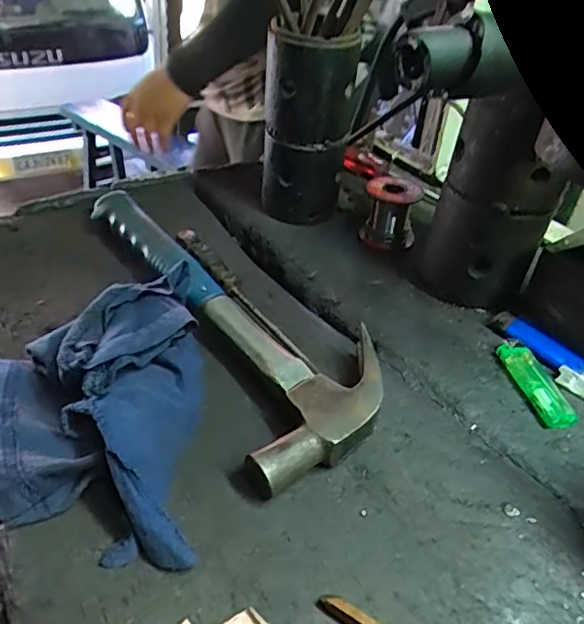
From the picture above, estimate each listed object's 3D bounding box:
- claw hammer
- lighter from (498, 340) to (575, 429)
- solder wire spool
[{"bbox_3d":[-0.055,-0.014,0.437,0.115,0.036,0.332,-18,43,-28],"label":"claw hammer"},{"bbox_3d":[0.172,0.050,0.397,0.024,0.013,0.074,-5,39,-14],"label":"lighter"},{"bbox_3d":[0.096,-0.096,0.541,0.050,0.060,0.050,4,37,-3],"label":"solder wire spool"}]

